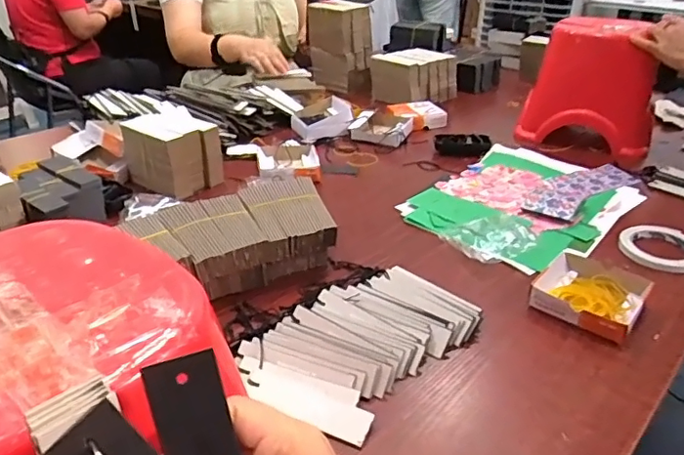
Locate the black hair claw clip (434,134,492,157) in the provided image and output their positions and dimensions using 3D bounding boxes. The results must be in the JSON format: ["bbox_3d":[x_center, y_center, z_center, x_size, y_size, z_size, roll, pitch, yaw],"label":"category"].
[{"bbox_3d":[0.244,-0.169,1.104,0.113,0.035,0.051,8,31,12],"label":"black hair claw clip"}]

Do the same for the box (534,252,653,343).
[{"bbox_3d":[0.311,0.078,0.674,0.112,0.030,0.131,22,36,31],"label":"box"}]

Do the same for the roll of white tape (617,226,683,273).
[{"bbox_3d":[0.471,0.024,0.805,0.112,0.019,0.130,13,32,19],"label":"roll of white tape"}]

